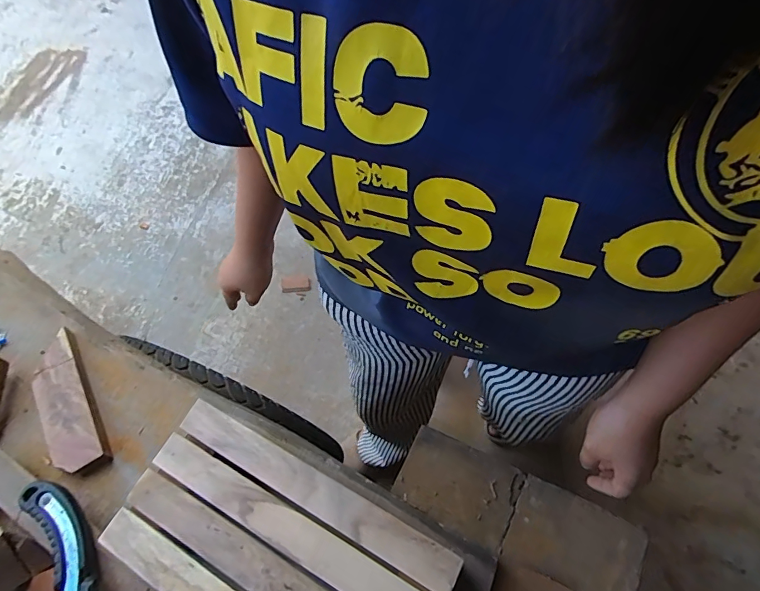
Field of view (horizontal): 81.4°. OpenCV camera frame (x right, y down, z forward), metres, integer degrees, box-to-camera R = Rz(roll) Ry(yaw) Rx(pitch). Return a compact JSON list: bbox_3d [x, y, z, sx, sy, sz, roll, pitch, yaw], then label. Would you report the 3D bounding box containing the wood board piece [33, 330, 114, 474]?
[{"bbox_3d":[-0.435,0.146,0.609,0.067,0.025,0.215,-32,66,-13],"label":"wood board piece"}]

